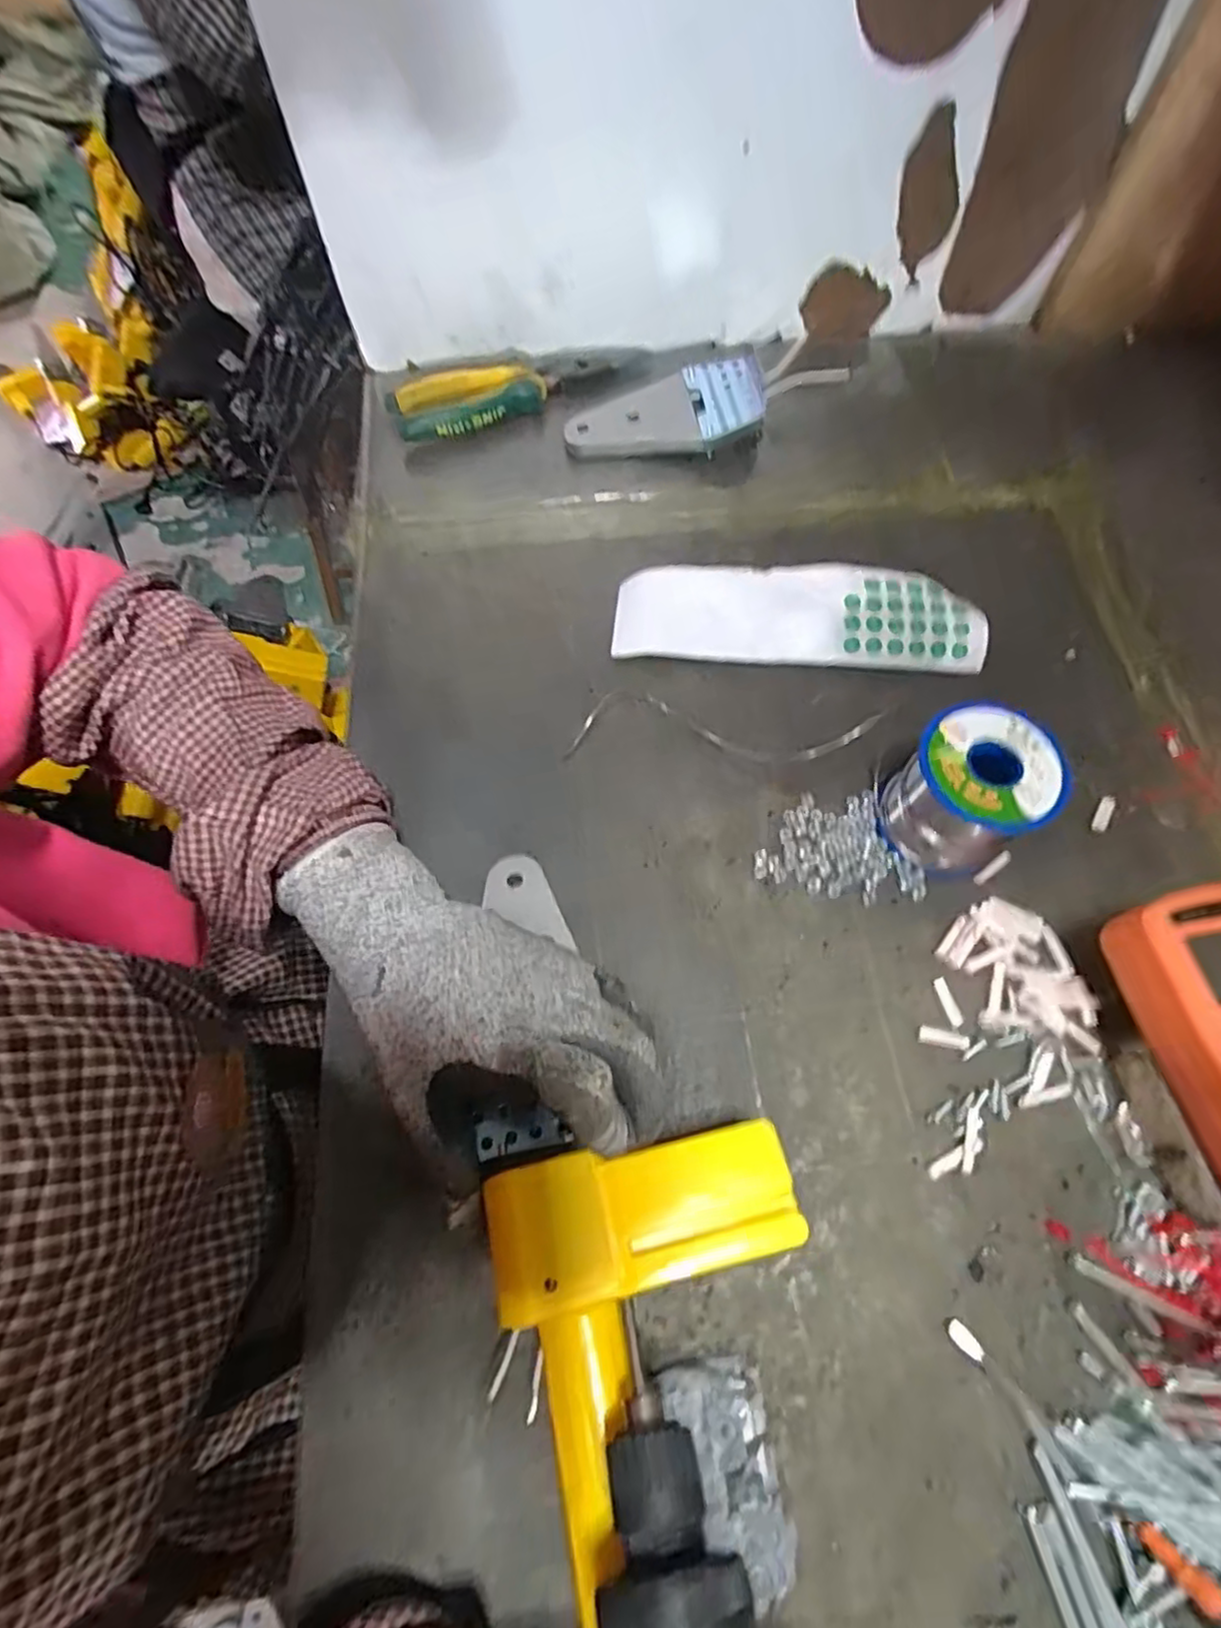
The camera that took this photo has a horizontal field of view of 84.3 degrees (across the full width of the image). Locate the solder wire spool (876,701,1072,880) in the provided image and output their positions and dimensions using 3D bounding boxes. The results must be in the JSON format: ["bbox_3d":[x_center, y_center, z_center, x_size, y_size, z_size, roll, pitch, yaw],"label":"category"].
[{"bbox_3d":[0.176,-0.010,0.335,0.061,0.063,0.063,0,65,1],"label":"solder wire spool"}]

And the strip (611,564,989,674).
[{"bbox_3d":[0.113,-0.121,0.410,0.216,0.024,0.062,2,65,2],"label":"strip"}]

